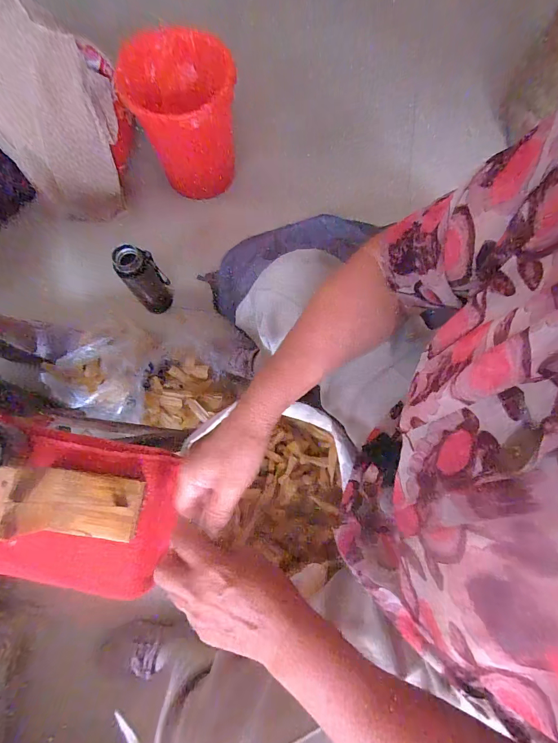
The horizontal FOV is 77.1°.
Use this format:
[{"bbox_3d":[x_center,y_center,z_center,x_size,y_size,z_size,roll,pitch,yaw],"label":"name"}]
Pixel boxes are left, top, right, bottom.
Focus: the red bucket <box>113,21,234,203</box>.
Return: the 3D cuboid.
[{"bbox_3d":[-0.223,-0.625,0.891,0.243,0.339,0.266,0,75,1],"label":"red bucket"}]

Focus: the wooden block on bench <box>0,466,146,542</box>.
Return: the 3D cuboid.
[{"bbox_3d":[-0.197,0.129,0.333,0.107,0.075,0.063,10,75,3],"label":"wooden block on bench"}]

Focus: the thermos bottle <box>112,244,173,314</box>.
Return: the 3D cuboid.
[{"bbox_3d":[-0.306,-0.212,0.800,0.081,0.176,0.081,0,75,1],"label":"thermos bottle"}]

